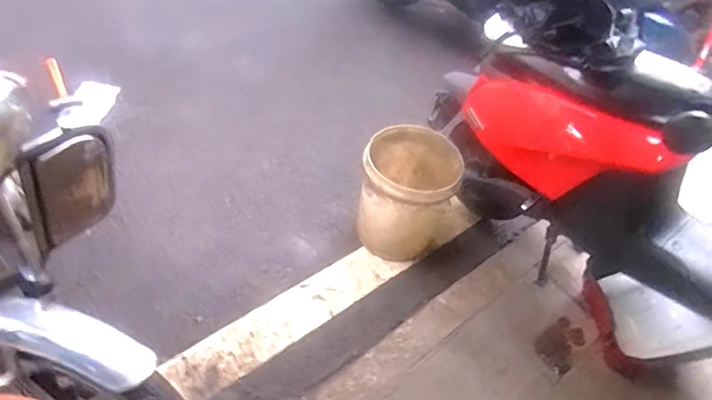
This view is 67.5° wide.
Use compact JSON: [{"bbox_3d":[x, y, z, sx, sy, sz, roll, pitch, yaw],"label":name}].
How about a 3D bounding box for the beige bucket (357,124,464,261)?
[{"bbox_3d":[0.173,-0.017,1.767,0.290,0.369,0.299,5,48,-6],"label":"beige bucket"}]

